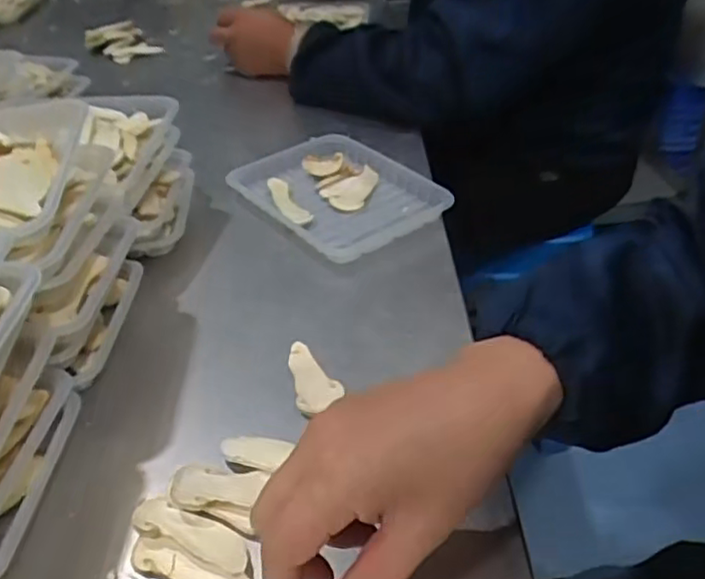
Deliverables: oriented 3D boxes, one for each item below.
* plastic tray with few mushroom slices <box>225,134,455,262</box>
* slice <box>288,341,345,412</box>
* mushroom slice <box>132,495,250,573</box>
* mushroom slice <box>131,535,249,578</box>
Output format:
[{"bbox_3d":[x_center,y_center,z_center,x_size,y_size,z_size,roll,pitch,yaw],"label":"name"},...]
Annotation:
[{"bbox_3d":[-0.012,-0.094,0.609,0.141,0.021,0.194,-28,43,-27],"label":"plastic tray with few mushroom slices"},{"bbox_3d":[-0.024,0.056,0.427,0.029,0.010,0.057,-10,38,-8],"label":"slice"},{"bbox_3d":[-0.083,0.128,0.342,0.068,0.013,0.021,14,41,22],"label":"mushroom slice"},{"bbox_3d":[-0.080,0.139,0.327,0.069,0.004,0.017,11,56,21],"label":"mushroom slice"}]

